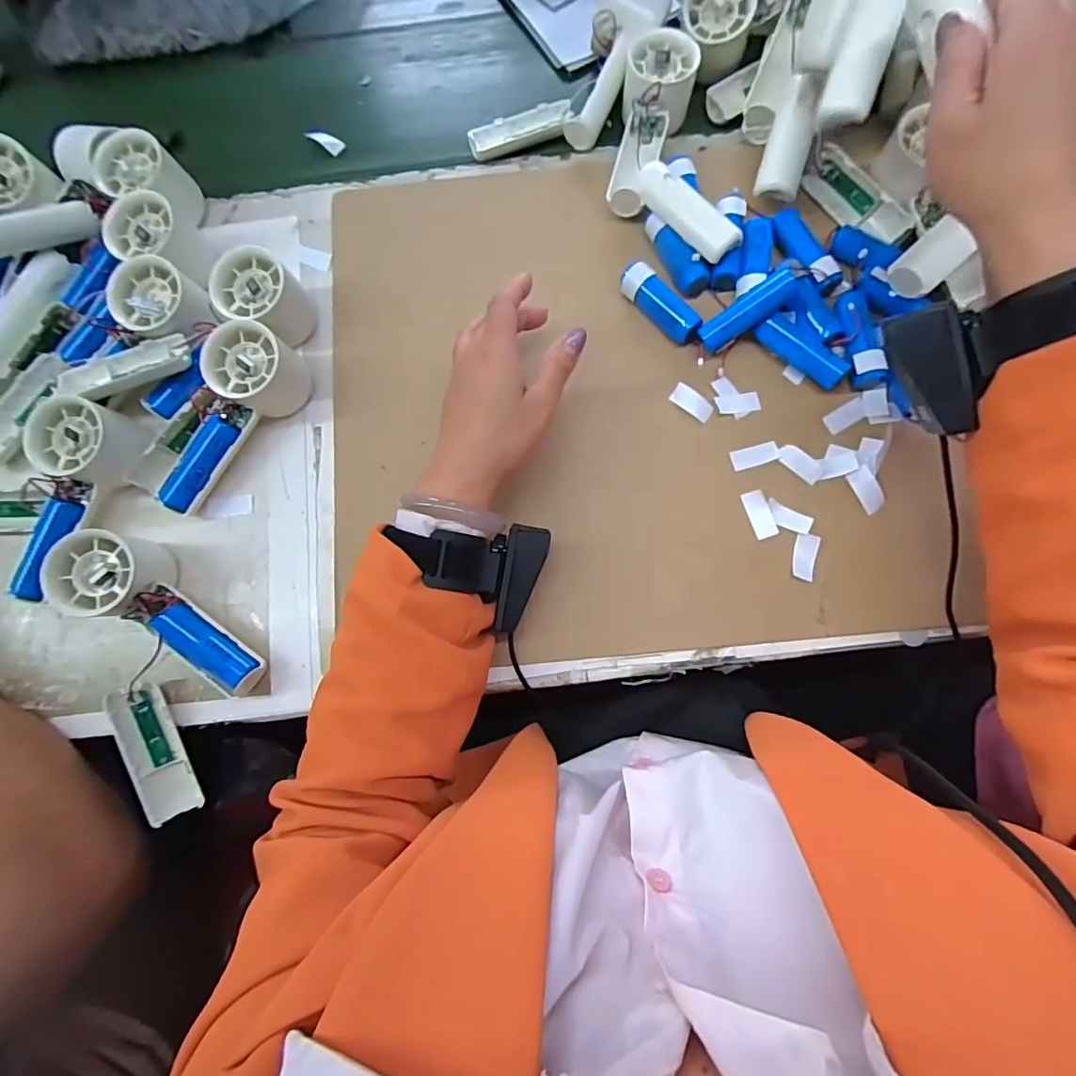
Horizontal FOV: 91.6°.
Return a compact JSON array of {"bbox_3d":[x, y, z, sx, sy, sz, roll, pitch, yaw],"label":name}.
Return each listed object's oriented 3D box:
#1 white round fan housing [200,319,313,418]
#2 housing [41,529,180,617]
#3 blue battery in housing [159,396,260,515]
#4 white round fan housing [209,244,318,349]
[{"bbox_3d":[-0.210,-0.125,0.394,0.056,0.057,0.048,-19,78,-3],"label":"white round fan housing"},{"bbox_3d":[-0.296,0.028,0.368,0.055,0.061,0.053,0,77,1],"label":"housing"},{"bbox_3d":[-0.249,-0.062,0.393,0.035,0.030,0.090,31,80,7],"label":"blue battery in housing"},{"bbox_3d":[-0.210,-0.182,0.406,0.060,0.055,0.064,-33,79,-6],"label":"white round fan housing"}]

